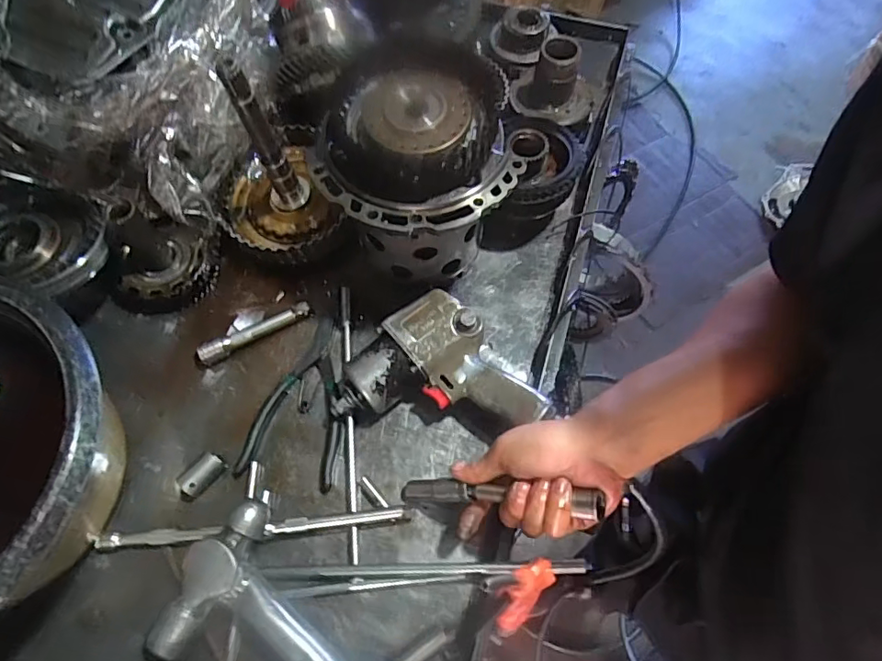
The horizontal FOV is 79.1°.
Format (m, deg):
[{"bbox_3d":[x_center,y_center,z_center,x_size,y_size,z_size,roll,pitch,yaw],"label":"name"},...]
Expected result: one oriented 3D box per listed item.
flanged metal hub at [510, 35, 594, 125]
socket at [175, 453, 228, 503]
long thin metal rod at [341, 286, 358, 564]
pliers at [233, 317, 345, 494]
[{"bbox_3d":[0.138,-0.301,0.628,0.093,0.076,0.092,0,66,-1],"label":"flanged metal hub"},{"bbox_3d":[-0.234,0.142,0.518,0.024,0.024,0.047,40,71,16],"label":"socket"},{"bbox_3d":[-0.094,0.083,0.548,0.011,0.011,0.284,-5,66,-3],"label":"long thin metal rod"},{"bbox_3d":[-0.137,0.068,0.552,0.095,0.027,0.174,13,66,5],"label":"pliers"}]

